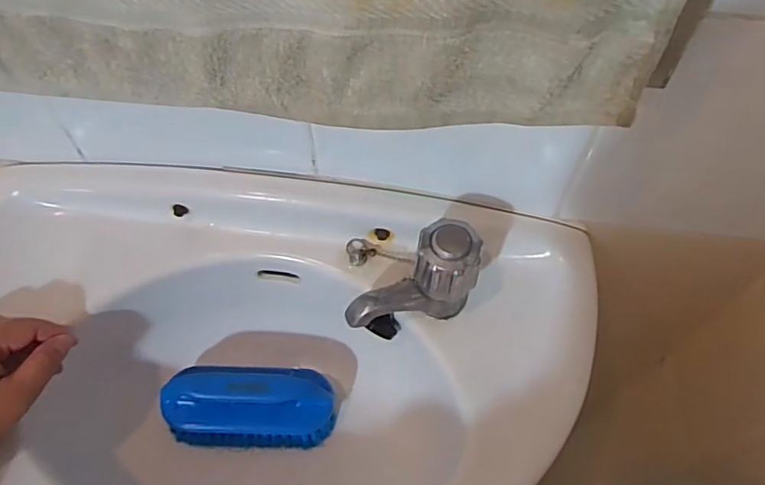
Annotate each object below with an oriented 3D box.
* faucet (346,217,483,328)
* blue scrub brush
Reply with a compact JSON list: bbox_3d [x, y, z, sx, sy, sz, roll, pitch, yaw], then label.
[{"bbox_3d":[0.021,0.027,0.412,0.100,0.086,0.042,-10,59,-7],"label":"faucet"},{"bbox_3d":[-0.115,0.145,0.499,0.141,0.044,0.060,1,59,0],"label":"blue scrub brush"}]

